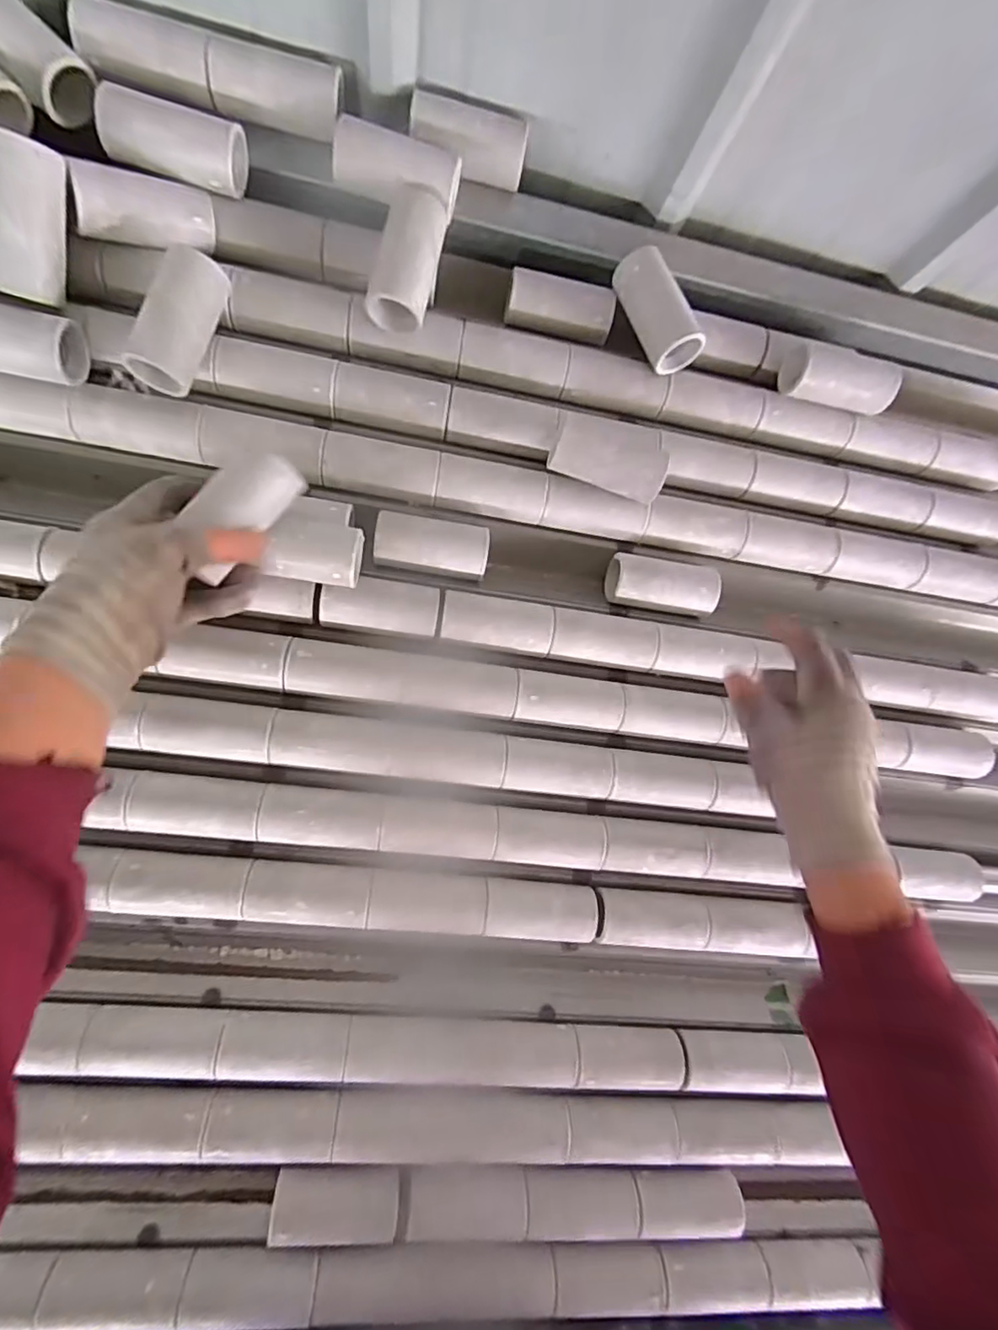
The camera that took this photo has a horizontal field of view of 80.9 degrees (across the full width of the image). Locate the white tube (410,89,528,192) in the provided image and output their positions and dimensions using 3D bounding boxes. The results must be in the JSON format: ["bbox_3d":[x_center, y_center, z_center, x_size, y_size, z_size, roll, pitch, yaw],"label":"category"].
[{"bbox_3d":[-0.021,-0.374,0.426,0.088,0.044,0.045,3,86,-9],"label":"white tube"}]

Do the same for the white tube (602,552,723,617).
[{"bbox_3d":[0.131,-0.062,0.469,0.085,0.034,0.037,8,85,-9],"label":"white tube"}]

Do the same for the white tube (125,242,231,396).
[{"bbox_3d":[-0.211,-0.225,0.391,0.036,0.042,0.086,16,84,-8],"label":"white tube"}]

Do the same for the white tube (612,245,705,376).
[{"bbox_3d":[0.121,-0.270,0.447,0.034,0.037,0.086,-25,91,-10],"label":"white tube"}]

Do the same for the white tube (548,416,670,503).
[{"bbox_3d":[0.079,-0.149,0.436,0.083,0.039,0.034,19,84,-8],"label":"white tube"}]

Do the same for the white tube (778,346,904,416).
[{"bbox_3d":[0.276,-0.229,0.472,0.083,0.040,0.040,8,85,-9],"label":"white tube"}]

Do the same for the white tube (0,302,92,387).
[{"bbox_3d":[-0.319,-0.209,0.376,0.083,0.038,0.040,10,85,-8],"label":"white tube"}]

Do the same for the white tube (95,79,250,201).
[{"bbox_3d":[-0.215,-0.347,0.387,0.083,0.042,0.035,8,85,-9],"label":"white tube"}]

